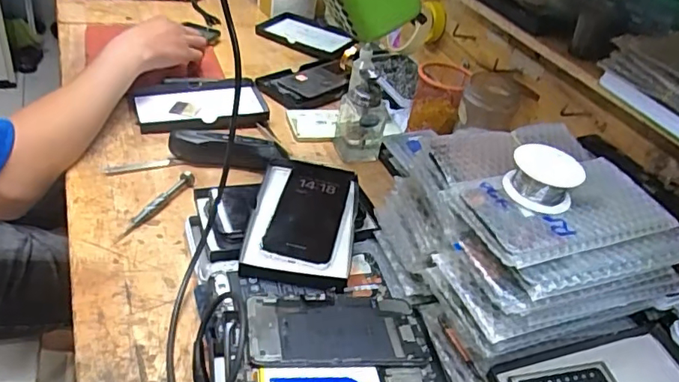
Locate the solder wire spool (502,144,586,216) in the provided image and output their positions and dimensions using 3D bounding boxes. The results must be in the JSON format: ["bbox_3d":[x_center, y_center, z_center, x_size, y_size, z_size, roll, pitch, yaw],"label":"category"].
[{"bbox_3d":[0.161,-0.012,0.427,0.053,0.033,0.052,7,37,-5],"label":"solder wire spool"}]

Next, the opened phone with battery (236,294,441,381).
[{"bbox_3d":[0.001,0.125,0.432,0.156,0.012,0.102,6,41,-13],"label":"opened phone with battery"}]

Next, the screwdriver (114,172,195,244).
[{"bbox_3d":[-0.206,0.015,0.601,0.017,0.009,0.127,24,38,17],"label":"screwdriver"}]

